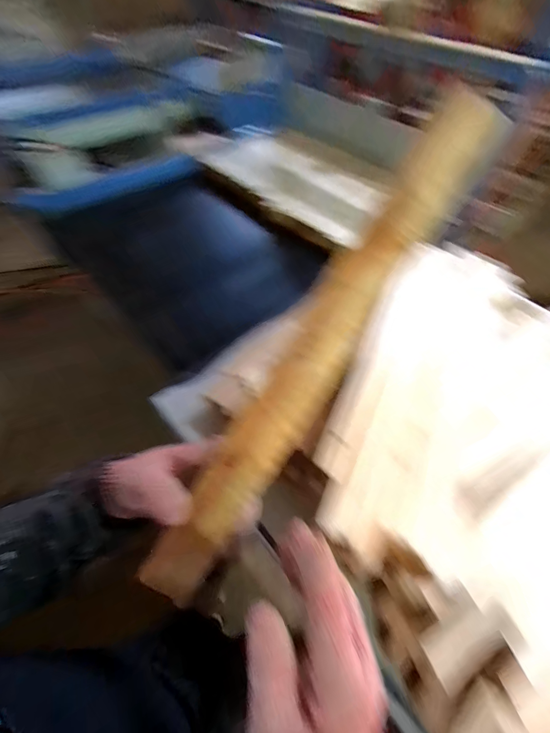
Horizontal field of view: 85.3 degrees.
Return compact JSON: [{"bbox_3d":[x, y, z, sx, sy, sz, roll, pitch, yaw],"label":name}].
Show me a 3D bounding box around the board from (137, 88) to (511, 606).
[{"bbox_3d":[0.031,-0.001,0.254,0.051,0.032,0.465,35,95,20],"label":"board"}]

